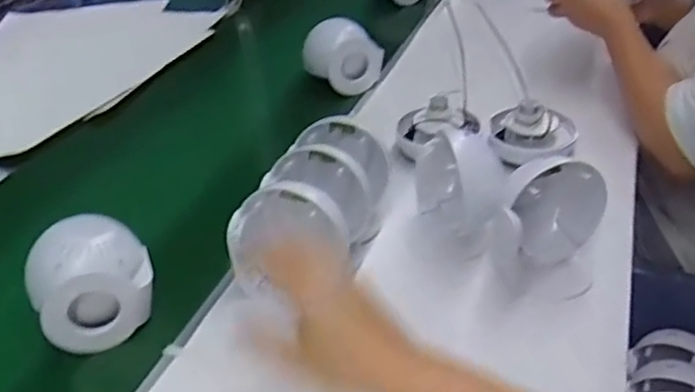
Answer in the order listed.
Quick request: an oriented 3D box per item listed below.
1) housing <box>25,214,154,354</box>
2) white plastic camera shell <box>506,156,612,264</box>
[{"bbox_3d":[-0.245,0.078,0.632,0.110,0.089,0.088,-21,37,-20],"label":"housing"},{"bbox_3d":[0.195,0.020,0.638,0.088,0.100,0.052,-17,36,-15],"label":"white plastic camera shell"}]

